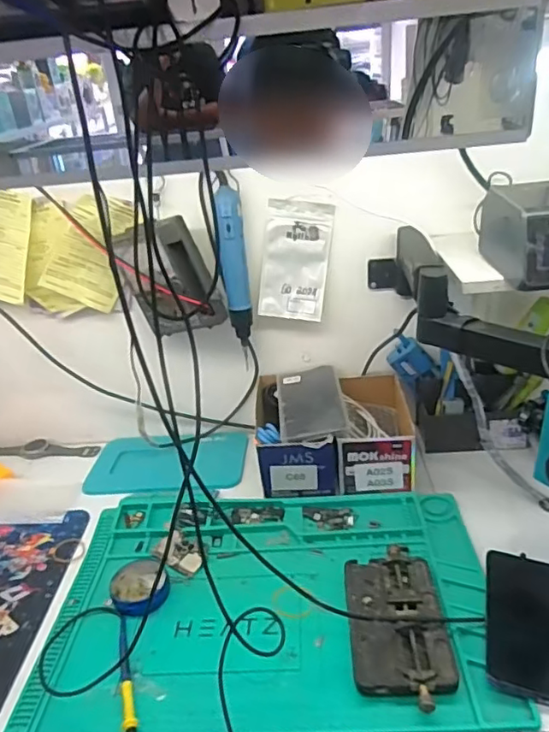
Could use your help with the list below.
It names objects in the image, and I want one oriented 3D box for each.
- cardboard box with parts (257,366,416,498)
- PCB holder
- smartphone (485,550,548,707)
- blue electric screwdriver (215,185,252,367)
[{"bbox_3d":[0.080,0.084,0.783,0.201,0.093,0.183,-3,24,7],"label":"cardboard box with parts"},{"bbox_3d":[0.117,0.244,0.550,0.085,0.024,0.178,-4,24,5],"label":"PCB holder"},{"bbox_3d":[0.237,0.239,0.531,0.073,0.008,0.155,16,29,12],"label":"smartphone"},{"bbox_3d":[-0.053,-0.118,0.768,0.035,0.230,0.029,-7,24,-2],"label":"blue electric screwdriver"}]

